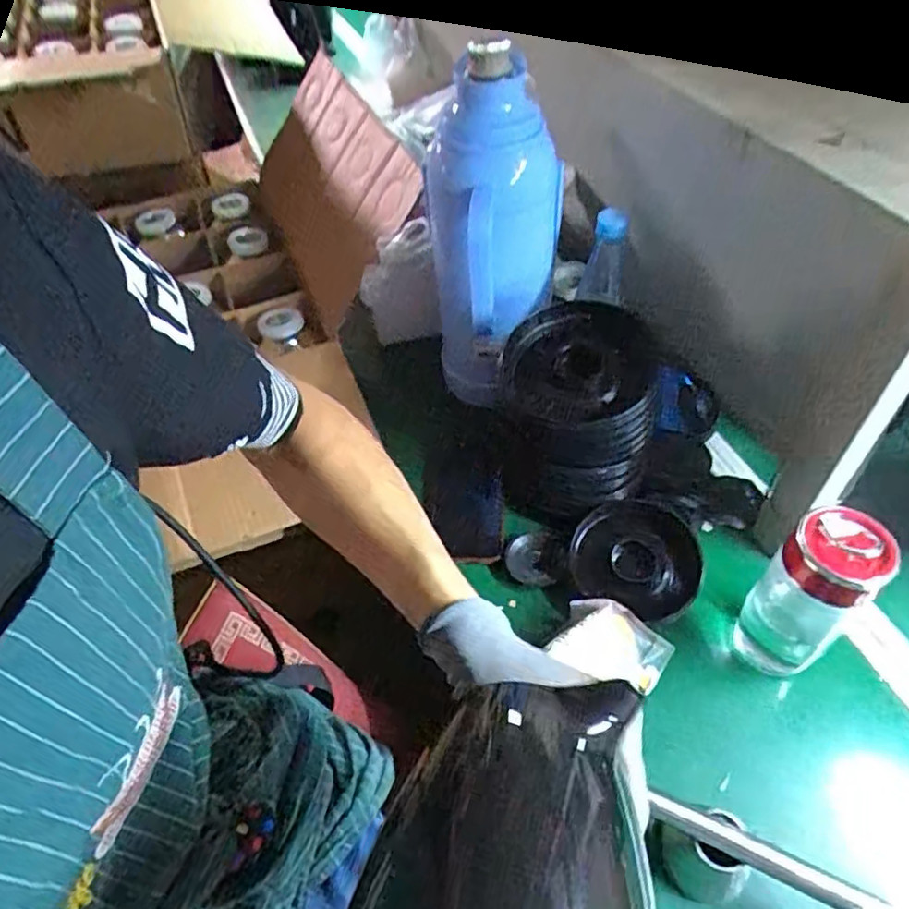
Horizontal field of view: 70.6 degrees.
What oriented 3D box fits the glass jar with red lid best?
[{"bbox_3d":[0.282,0.120,0.520,0.062,0.188,0.069,-35,56,-26],"label":"glass jar with red lid"}]

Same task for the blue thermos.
[{"bbox_3d":[0.032,-0.191,0.618,0.110,0.333,0.118,-3,48,0],"label":"blue thermos"}]

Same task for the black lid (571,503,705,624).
[{"bbox_3d":[0.170,0.100,0.607,0.117,0.031,0.113,20,52,19],"label":"black lid"}]

